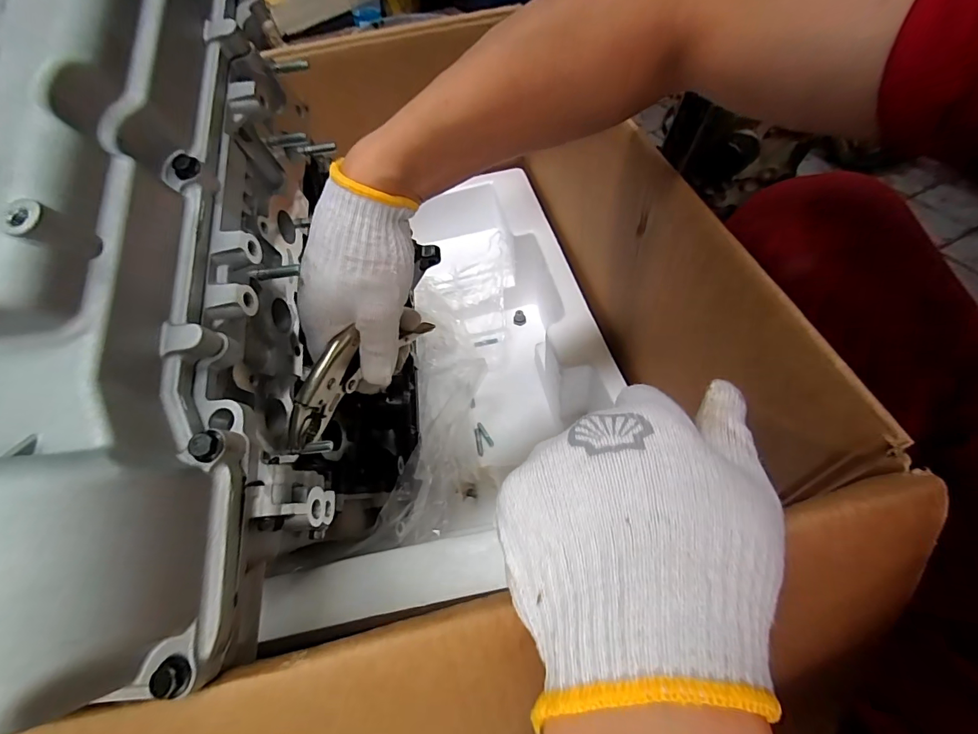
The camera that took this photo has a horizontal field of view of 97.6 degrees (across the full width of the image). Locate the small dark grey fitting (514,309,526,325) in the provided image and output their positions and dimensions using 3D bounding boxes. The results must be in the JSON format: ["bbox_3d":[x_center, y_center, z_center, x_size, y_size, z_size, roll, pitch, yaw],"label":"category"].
[{"bbox_3d":[0.058,-0.093,0.798,0.023,0.021,0.023,4,54,5],"label":"small dark grey fitting"}]

